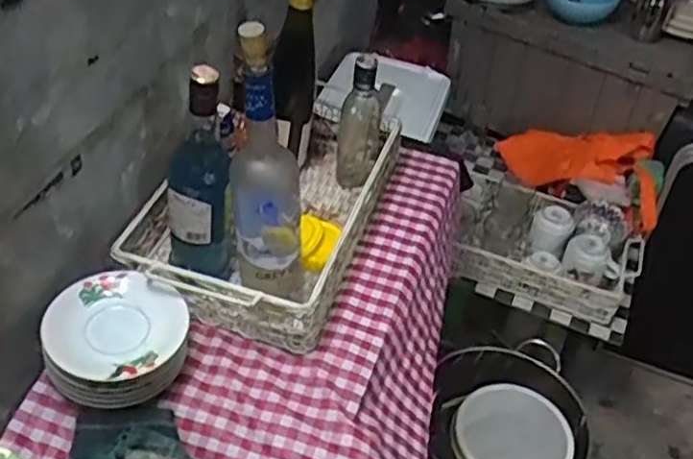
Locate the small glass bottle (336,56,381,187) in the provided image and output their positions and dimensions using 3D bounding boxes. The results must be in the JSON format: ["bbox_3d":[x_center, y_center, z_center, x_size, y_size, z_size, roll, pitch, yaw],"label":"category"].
[{"bbox_3d":[0.021,-0.160,1.058,0.063,0.198,0.069,6,42,-1],"label":"small glass bottle"}]

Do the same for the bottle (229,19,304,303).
[{"bbox_3d":[-0.085,-0.061,0.783,0.080,0.333,0.075,-1,42,-8],"label":"bottle"}]

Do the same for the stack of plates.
[{"bbox_3d":[-0.255,0.129,0.813,0.151,0.082,0.142,14,42,8],"label":"stack of plates"}]

